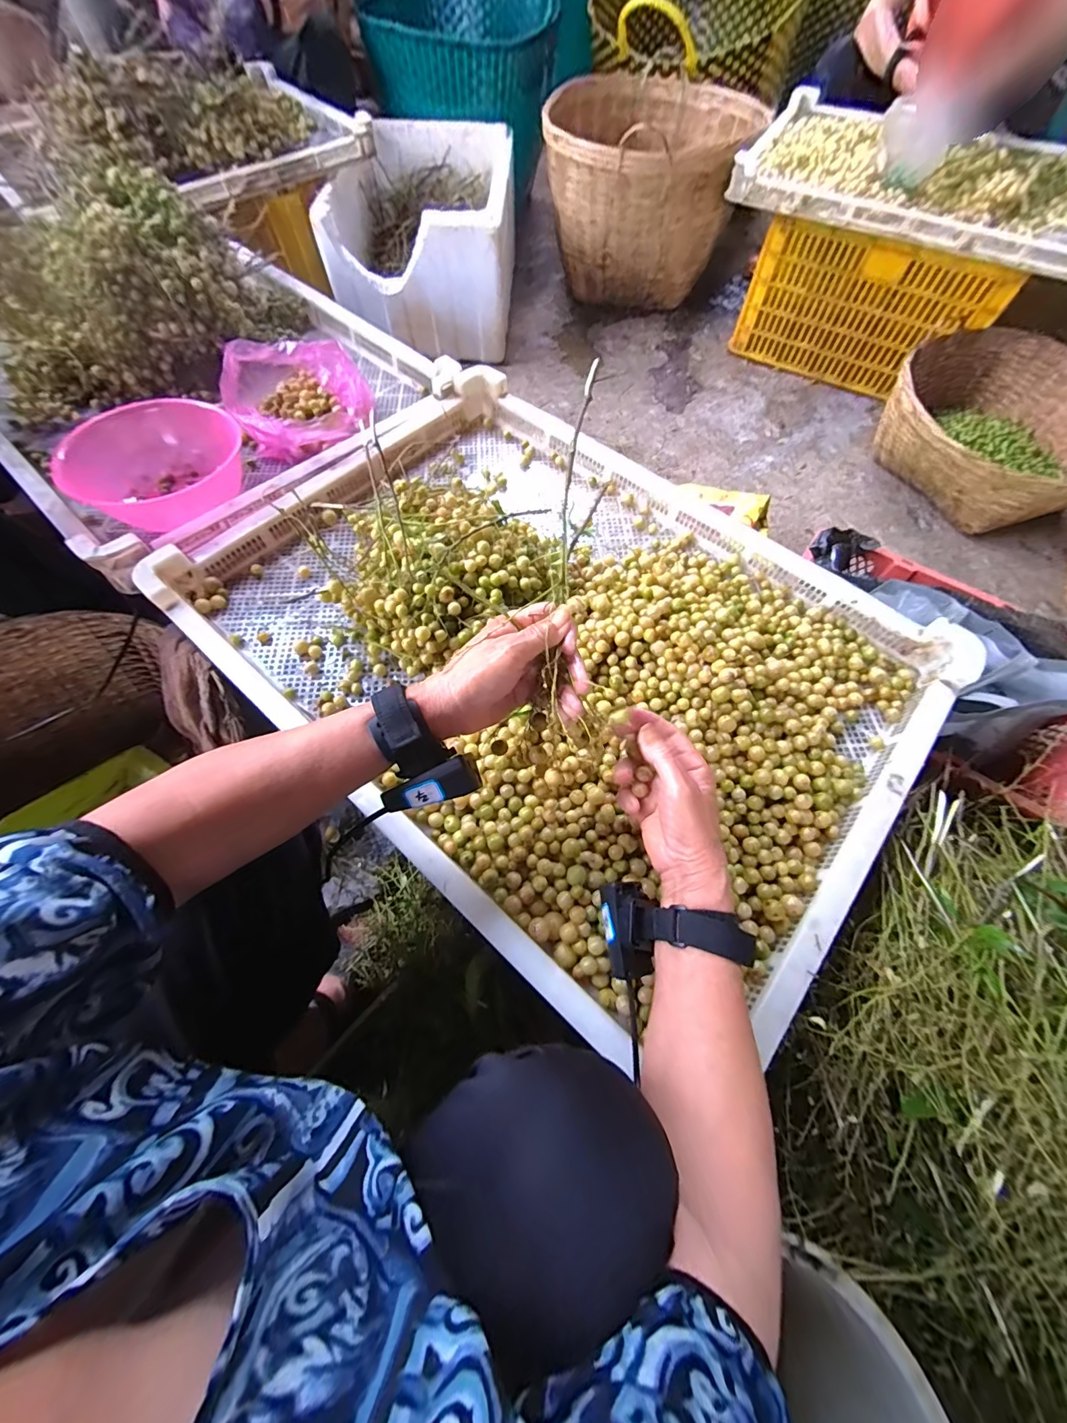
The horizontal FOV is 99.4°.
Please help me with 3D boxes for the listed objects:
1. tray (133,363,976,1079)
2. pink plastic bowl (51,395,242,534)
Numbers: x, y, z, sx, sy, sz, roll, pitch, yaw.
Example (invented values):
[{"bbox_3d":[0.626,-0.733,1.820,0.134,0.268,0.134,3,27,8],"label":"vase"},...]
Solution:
[{"bbox_3d":[0.022,-0.115,0.540,0.811,0.094,0.599,39,70,13],"label":"tray"},{"bbox_3d":[-0.500,-0.331,0.616,0.205,0.082,0.201,1,66,-2],"label":"pink plastic bowl"}]

